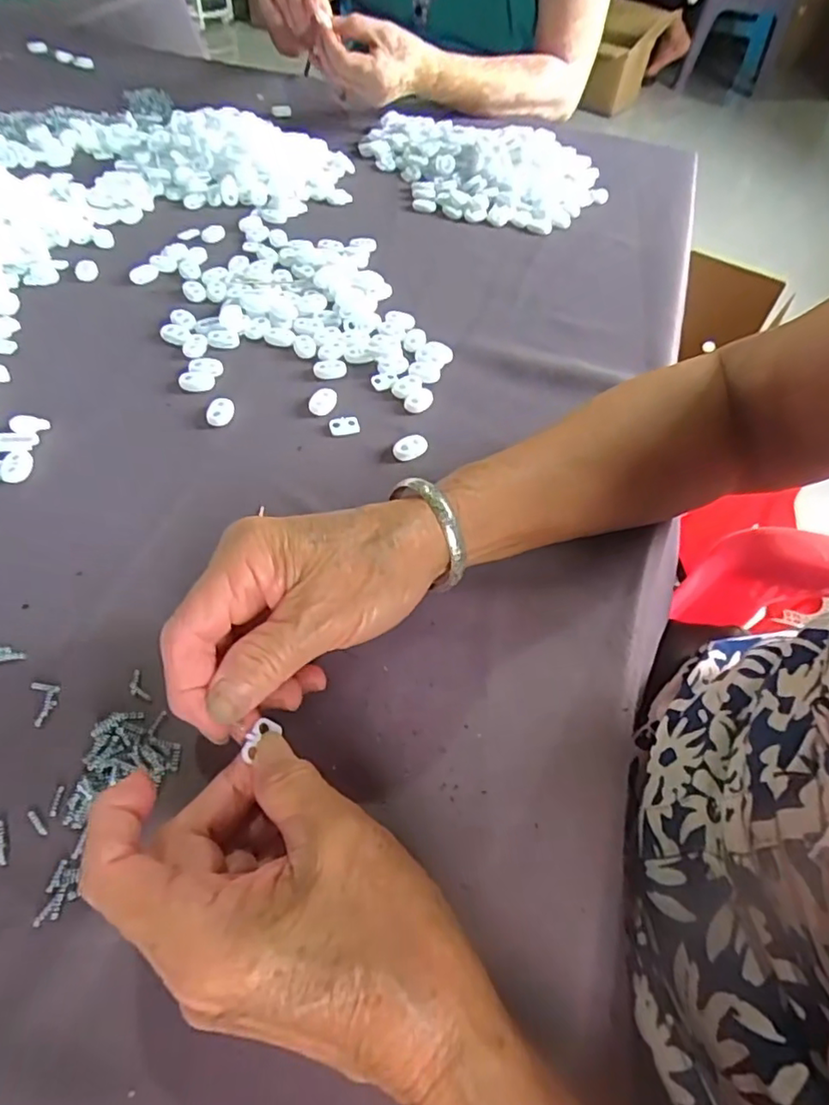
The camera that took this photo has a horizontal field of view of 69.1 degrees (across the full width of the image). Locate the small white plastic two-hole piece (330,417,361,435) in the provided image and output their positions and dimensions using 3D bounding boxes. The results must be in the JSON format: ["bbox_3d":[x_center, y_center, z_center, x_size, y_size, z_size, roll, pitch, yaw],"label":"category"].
[{"bbox_3d":[-0.045,-0.082,0.388,0.018,0.005,0.010,-10,56,-12],"label":"small white plastic two-hole piece"}]

